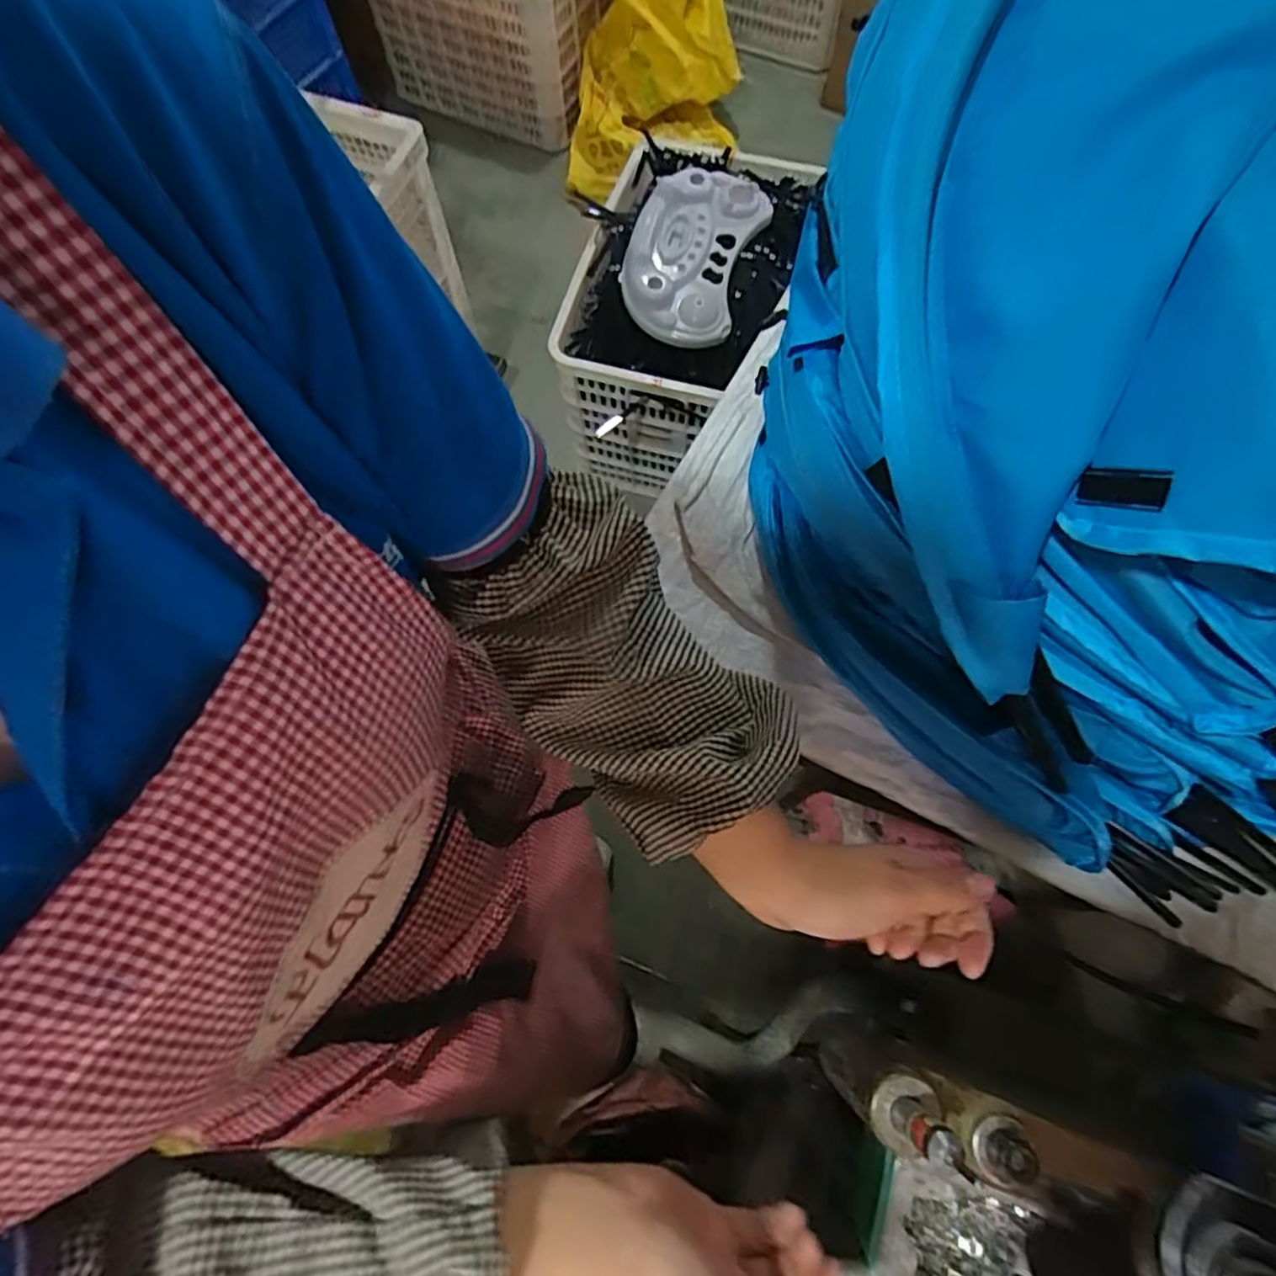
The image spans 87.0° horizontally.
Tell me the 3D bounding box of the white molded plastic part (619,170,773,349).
[{"bbox_3d":[0.094,-0.686,1.205,0.216,0.057,0.325,21,82,-9],"label":"white molded plastic part"}]

